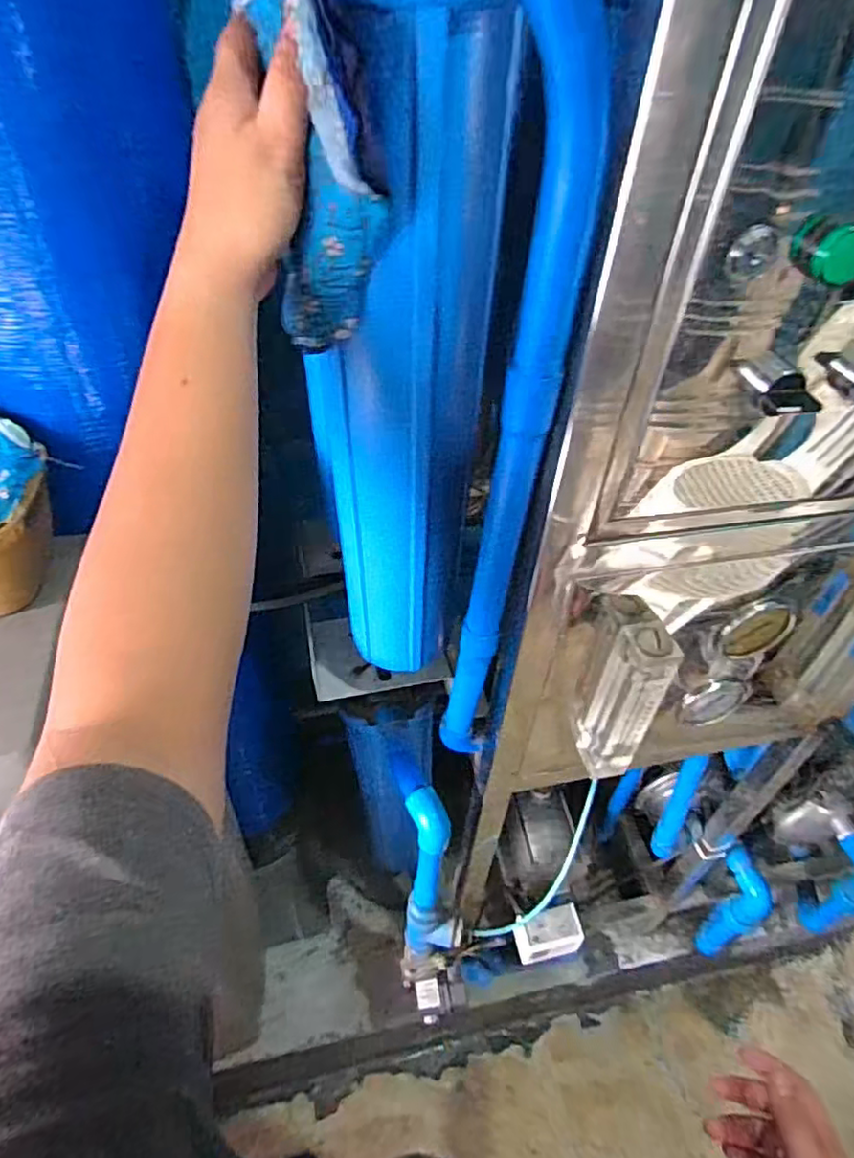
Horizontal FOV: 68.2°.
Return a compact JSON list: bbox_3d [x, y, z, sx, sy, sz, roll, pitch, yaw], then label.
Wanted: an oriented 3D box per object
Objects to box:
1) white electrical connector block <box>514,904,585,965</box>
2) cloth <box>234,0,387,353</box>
[{"bbox_3d":[0.169,0.490,0.869,0.086,0.042,0.054,-8,45,-12],"label":"white electrical connector block"},{"bbox_3d":[-0.050,-0.190,0.310,0.033,0.169,0.078,-33,59,-27],"label":"cloth"}]

